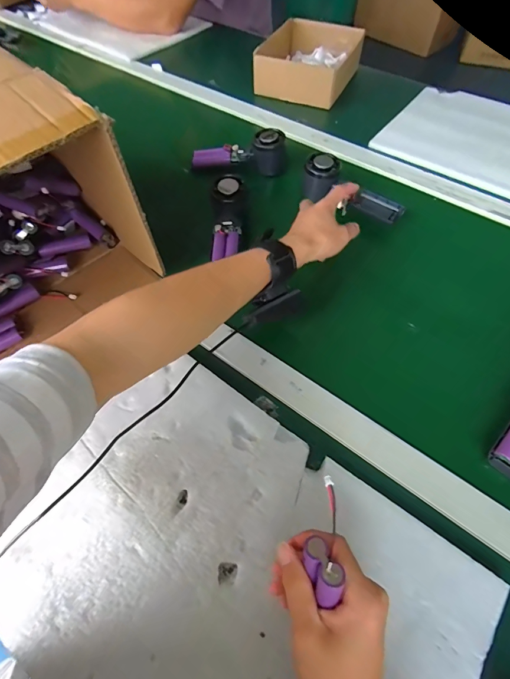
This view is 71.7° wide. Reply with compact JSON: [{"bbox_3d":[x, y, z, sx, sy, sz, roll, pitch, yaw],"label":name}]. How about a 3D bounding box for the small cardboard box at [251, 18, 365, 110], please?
[{"bbox_3d":[0.115,-0.587,0.745,0.178,0.071,0.201,21,61,11],"label":"small cardboard box"}]

